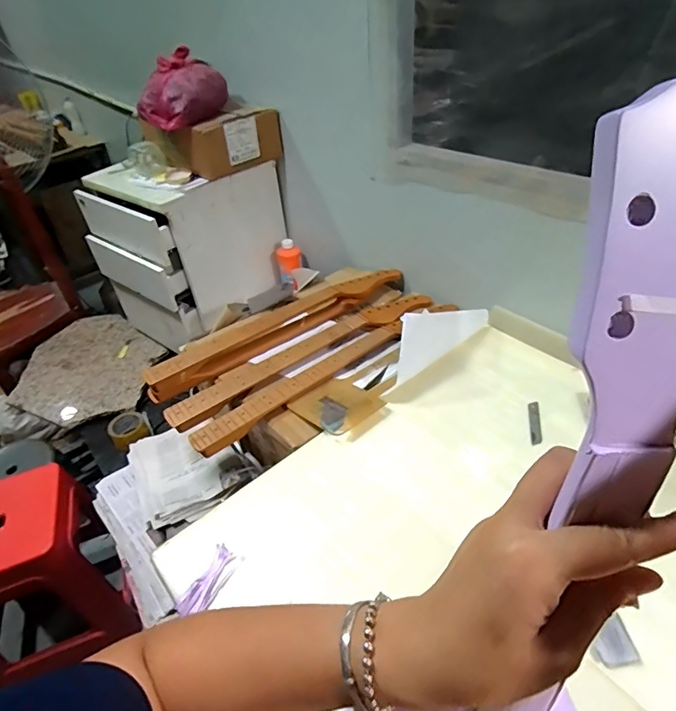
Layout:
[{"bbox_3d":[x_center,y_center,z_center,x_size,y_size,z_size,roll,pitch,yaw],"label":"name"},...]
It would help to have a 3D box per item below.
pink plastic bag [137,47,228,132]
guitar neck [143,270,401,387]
[{"bbox_3d":[-0.378,-0.643,1.143,0.212,0.128,0.173,-13,40,-8],"label":"pink plastic bag"},{"bbox_3d":[-0.123,-0.073,1.077,0.633,0.052,0.080,-28,44,-24],"label":"guitar neck"}]

